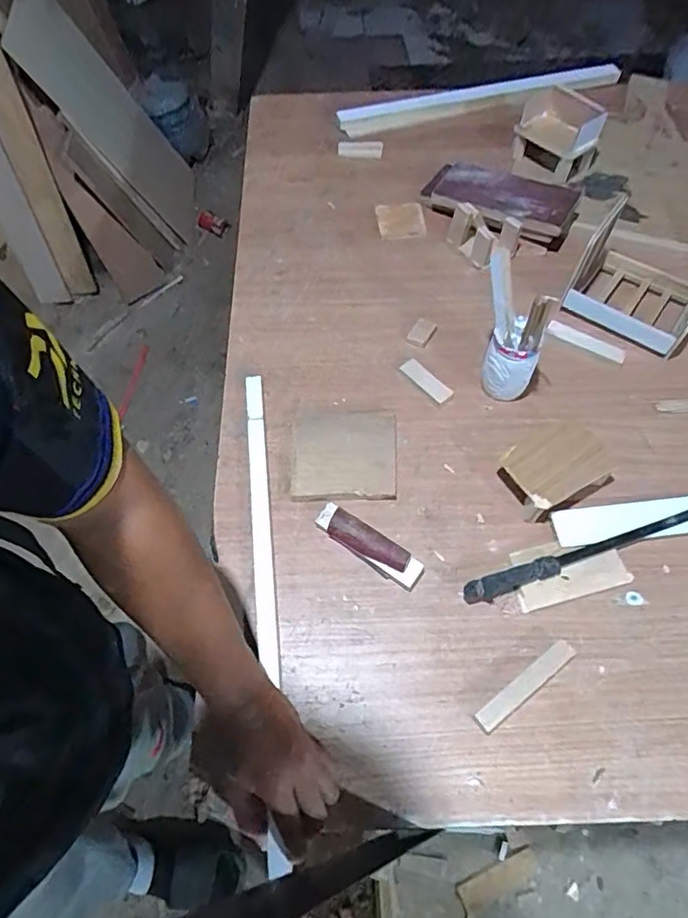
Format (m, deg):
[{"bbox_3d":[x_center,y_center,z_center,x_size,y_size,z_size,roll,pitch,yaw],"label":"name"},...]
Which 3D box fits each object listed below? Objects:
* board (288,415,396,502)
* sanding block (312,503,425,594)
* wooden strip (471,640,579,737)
[{"bbox_3d":[0.000,-0.004,0.692,0.125,0.019,0.116,0,59,3],"label":"board"},{"bbox_3d":[0.027,0.097,0.635,0.133,0.033,0.034,33,67,17],"label":"sanding block"},{"bbox_3d":[0.184,0.227,0.566,0.127,0.013,0.023,-34,63,-16],"label":"wooden strip"}]

